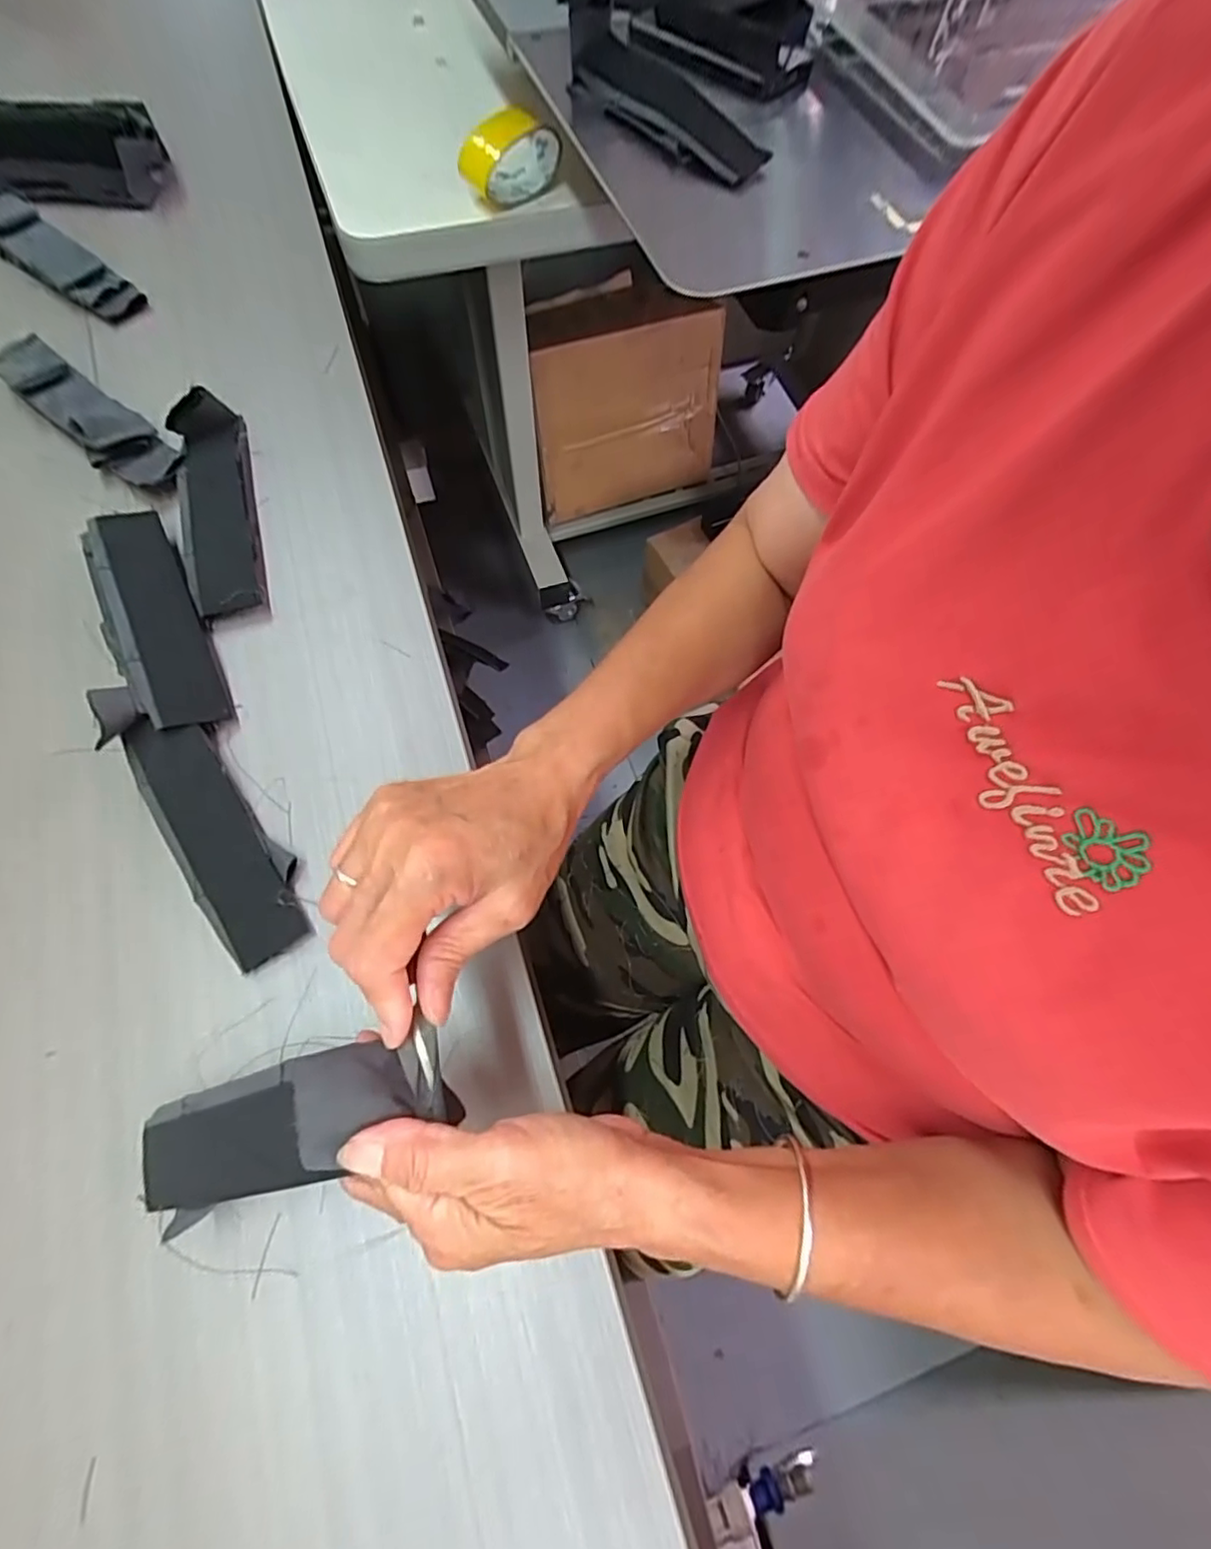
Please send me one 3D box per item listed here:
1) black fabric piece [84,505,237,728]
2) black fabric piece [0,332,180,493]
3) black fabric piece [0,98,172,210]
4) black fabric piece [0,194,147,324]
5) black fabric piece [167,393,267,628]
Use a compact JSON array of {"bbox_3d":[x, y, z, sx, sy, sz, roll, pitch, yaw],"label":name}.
[{"bbox_3d":[-0.303,-0.105,0.413,0.050,0.029,0.179,-27,72,-13],"label":"black fabric piece"},{"bbox_3d":[-0.406,-0.283,0.483,0.200,0.023,0.050,41,71,13],"label":"black fabric piece"},{"bbox_3d":[-0.550,-0.607,0.599,0.211,0.044,0.101,7,67,0],"label":"black fabric piece"},{"bbox_3d":[-0.520,-0.482,0.562,0.261,0.022,0.051,39,71,12],"label":"black fabric piece"},{"bbox_3d":[-0.287,-0.198,0.448,0.052,0.037,0.182,-14,69,-9],"label":"black fabric piece"}]

